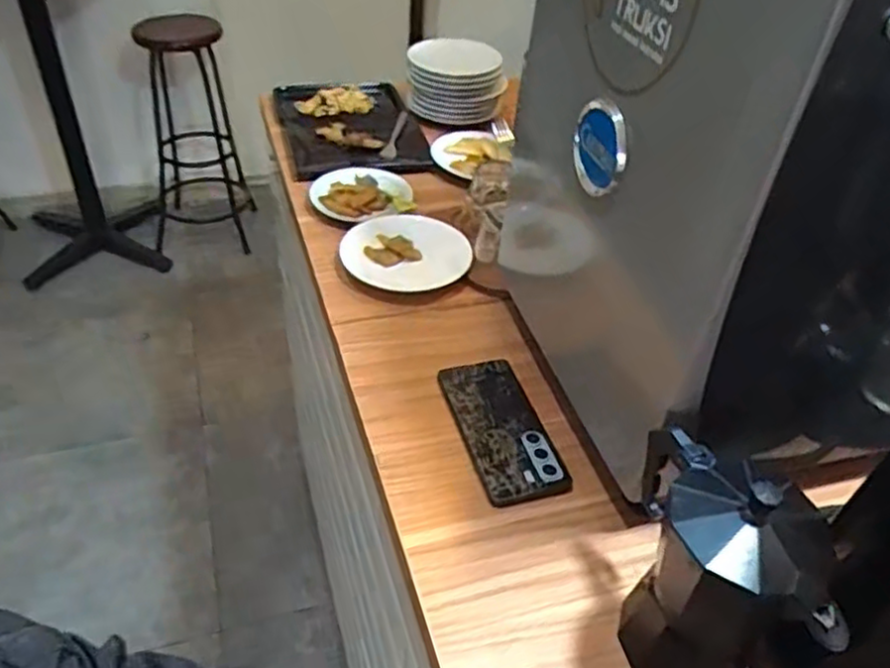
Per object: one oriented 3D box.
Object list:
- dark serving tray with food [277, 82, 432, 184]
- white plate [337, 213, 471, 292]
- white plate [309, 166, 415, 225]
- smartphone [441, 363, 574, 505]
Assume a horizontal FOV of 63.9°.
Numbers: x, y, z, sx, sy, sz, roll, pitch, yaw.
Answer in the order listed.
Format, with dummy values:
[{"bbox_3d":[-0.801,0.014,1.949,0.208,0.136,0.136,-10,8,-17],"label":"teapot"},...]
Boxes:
[{"bbox_3d":[-0.147,-0.332,1.114,0.203,0.029,0.311,-9,43,-15],"label":"dark serving tray with food"},{"bbox_3d":[-0.047,-0.102,0.883,0.153,0.030,0.153,2,41,-2],"label":"white plate"},{"bbox_3d":[-0.114,-0.191,0.964,0.115,0.025,0.124,2,41,-2],"label":"white plate"},{"bbox_3d":[0.053,0.087,0.677,0.079,0.014,0.168,-9,43,-15],"label":"smartphone"}]

